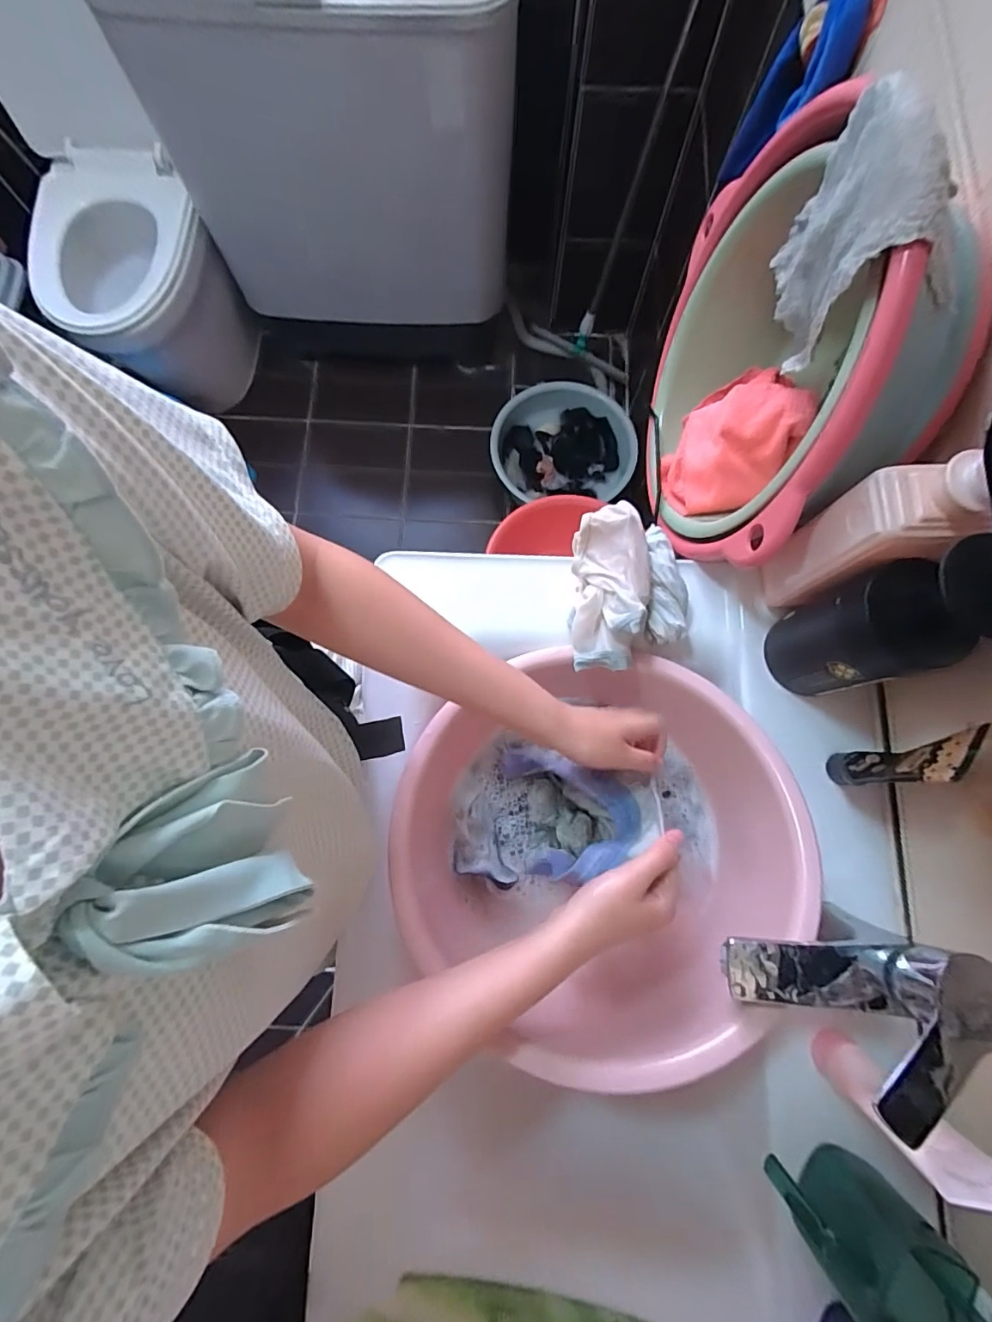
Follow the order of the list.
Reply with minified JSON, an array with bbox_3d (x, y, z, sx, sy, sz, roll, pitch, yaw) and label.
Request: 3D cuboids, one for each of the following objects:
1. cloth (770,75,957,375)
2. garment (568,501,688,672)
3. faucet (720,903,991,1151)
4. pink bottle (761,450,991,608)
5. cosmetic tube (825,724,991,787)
[{"bbox_3d":[0.252,-0.303,0.371,0.034,0.138,0.120,3,78,0],"label":"cloth"},{"bbox_3d":[0.130,-0.066,0.492,0.108,0.064,0.146,2,78,0],"label":"garment"},{"bbox_3d":[0.237,0.230,0.358,0.145,0.135,0.092,-5,78,-1],"label":"faucet"},{"bbox_3d":[0.283,-0.091,0.407,0.051,0.185,0.054,5,78,1],"label":"pink bottle"},{"bbox_3d":[0.316,0.080,0.406,0.045,0.144,0.021,-39,81,-8],"label":"cosmetic tube"}]

